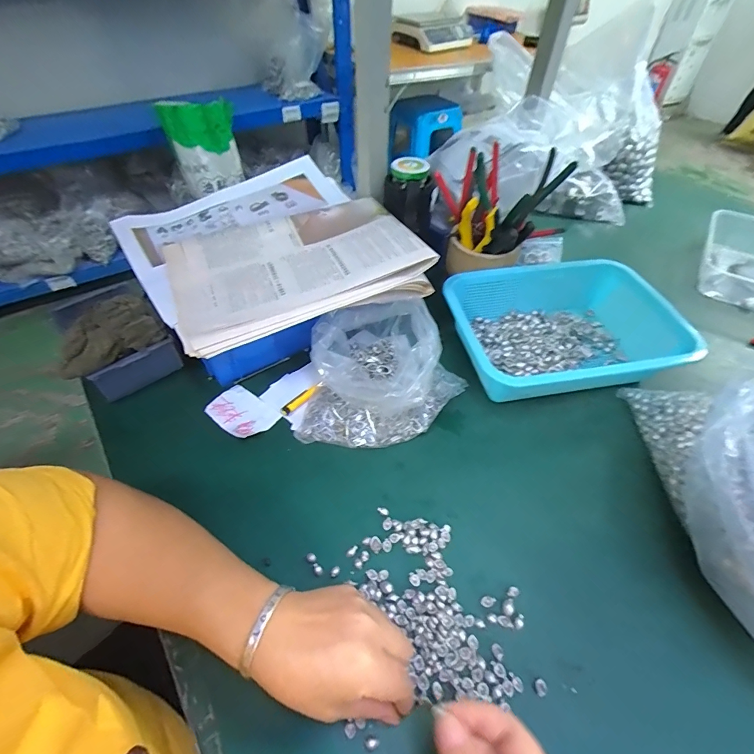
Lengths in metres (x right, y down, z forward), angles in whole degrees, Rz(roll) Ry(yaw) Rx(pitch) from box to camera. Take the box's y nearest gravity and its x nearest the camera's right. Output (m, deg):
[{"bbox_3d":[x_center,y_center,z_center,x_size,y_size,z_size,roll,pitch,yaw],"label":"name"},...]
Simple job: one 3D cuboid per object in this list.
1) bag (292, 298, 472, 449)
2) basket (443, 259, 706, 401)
[{"bbox_3d":[0.012,-0.007,0.442,0.178,0.089,0.154,7,50,5],"label":"bag"},{"bbox_3d":[0.228,-0.060,0.503,0.253,0.074,0.186,-9,50,-9],"label":"basket"}]

